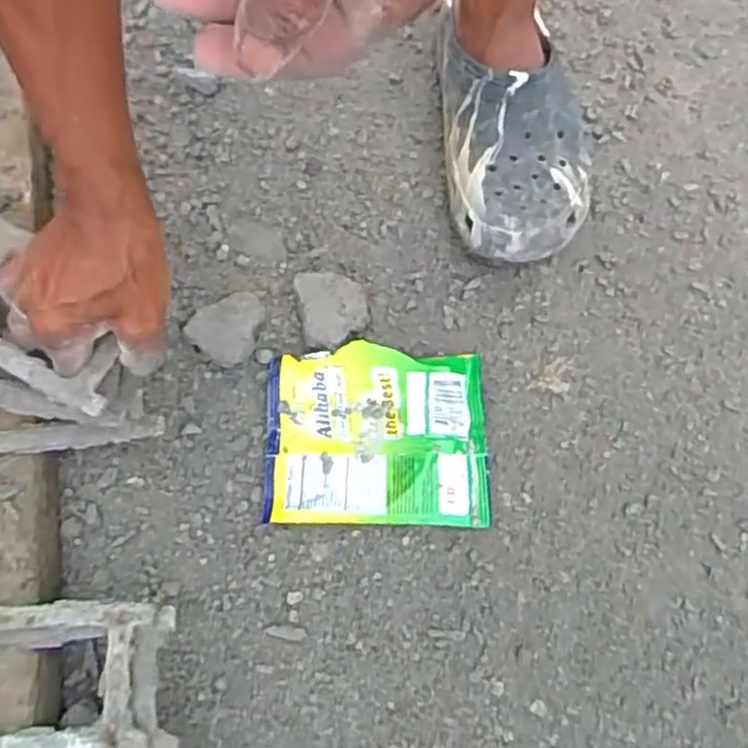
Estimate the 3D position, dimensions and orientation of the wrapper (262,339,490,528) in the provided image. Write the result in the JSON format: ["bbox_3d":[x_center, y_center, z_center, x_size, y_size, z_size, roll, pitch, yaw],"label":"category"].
[{"bbox_3d":[0.002,0.045,0.558,0.159,0.021,0.128,1,74,-1],"label":"wrapper"}]

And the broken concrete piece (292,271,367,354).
[{"bbox_3d":[-0.032,-0.048,0.583,0.051,0.018,0.061,-10,74,-4],"label":"broken concrete piece"}]

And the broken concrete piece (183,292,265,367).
[{"bbox_3d":[-0.107,-0.035,0.572,0.045,0.023,0.055,39,77,9],"label":"broken concrete piece"}]

